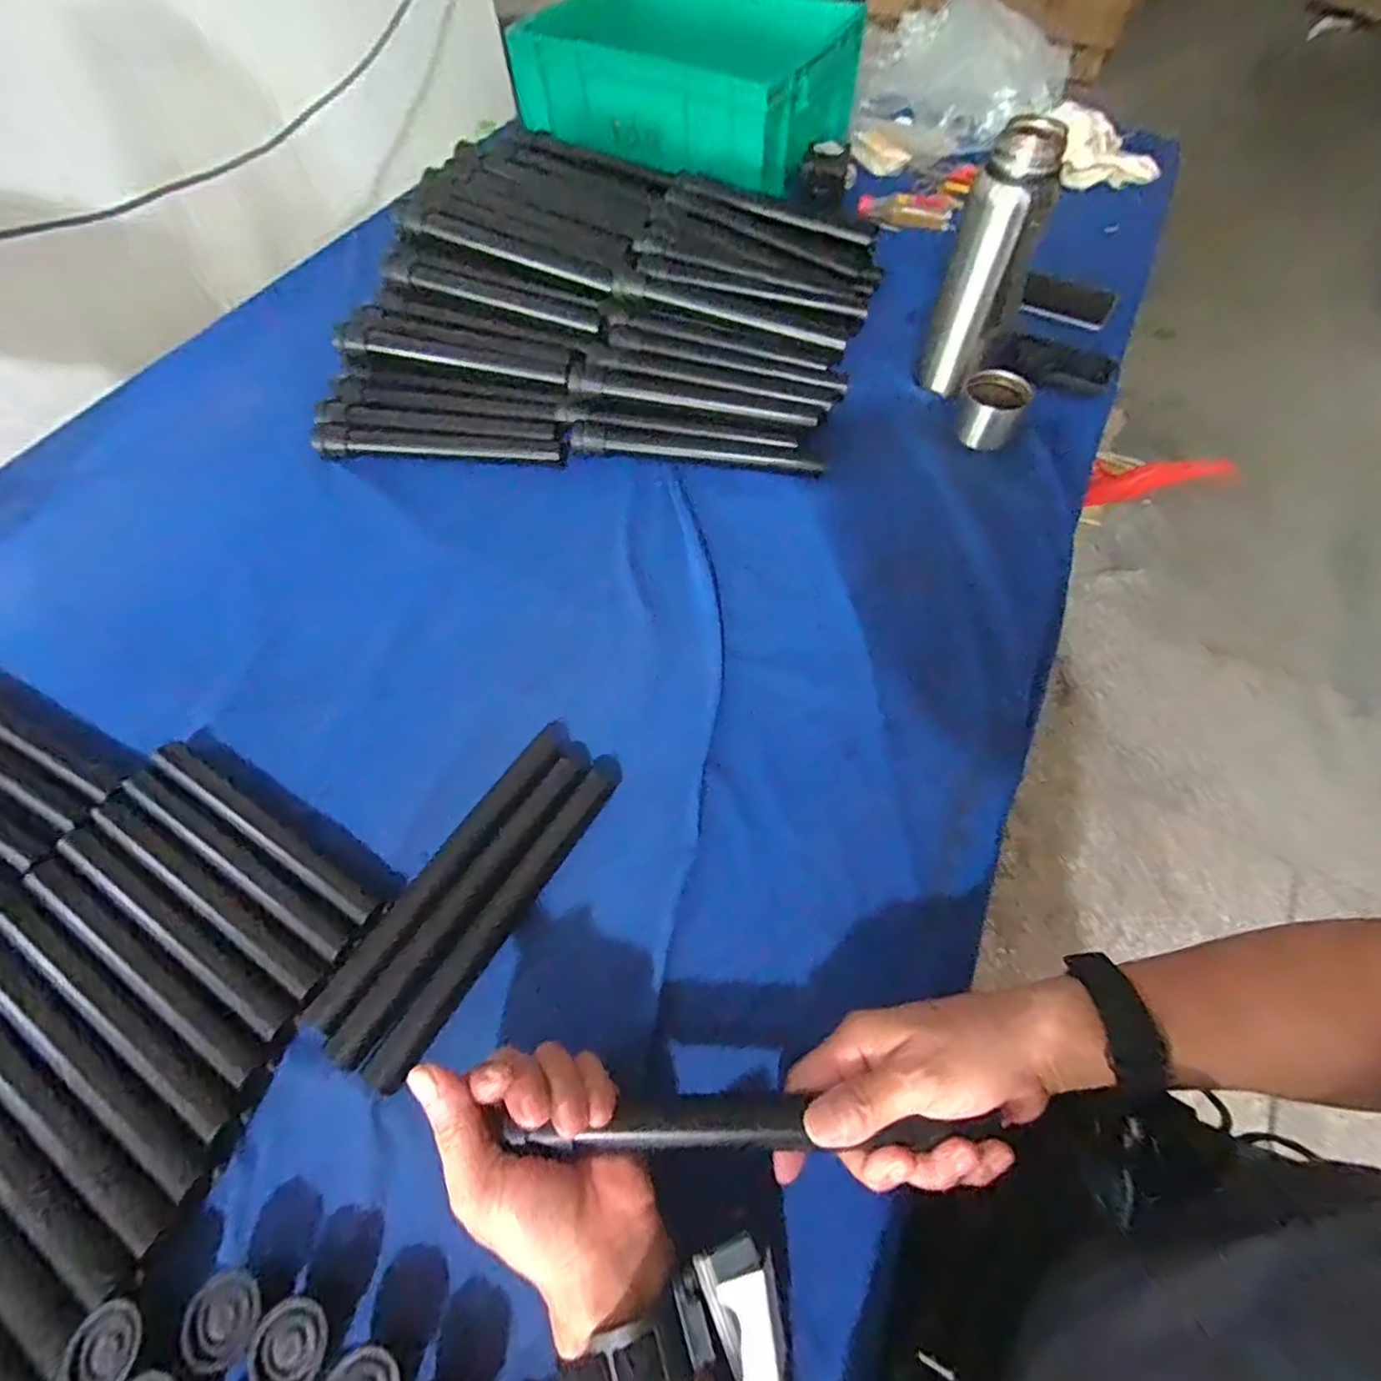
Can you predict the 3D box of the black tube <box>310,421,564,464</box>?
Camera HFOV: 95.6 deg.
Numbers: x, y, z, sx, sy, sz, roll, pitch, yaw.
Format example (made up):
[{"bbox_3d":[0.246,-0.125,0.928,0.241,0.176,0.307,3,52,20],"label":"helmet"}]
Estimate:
[{"bbox_3d":[-0.249,-0.244,0.624,0.248,0.019,0.034,4,60,4],"label":"black tube"}]

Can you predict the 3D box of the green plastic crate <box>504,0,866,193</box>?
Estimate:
[{"bbox_3d":[-0.020,-0.861,0.878,0.435,0.119,0.259,27,64,16],"label":"green plastic crate"}]

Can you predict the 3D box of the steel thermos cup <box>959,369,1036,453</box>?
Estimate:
[{"bbox_3d":[0.302,-0.282,0.628,0.063,0.039,0.071,20,62,13],"label":"steel thermos cup"}]

